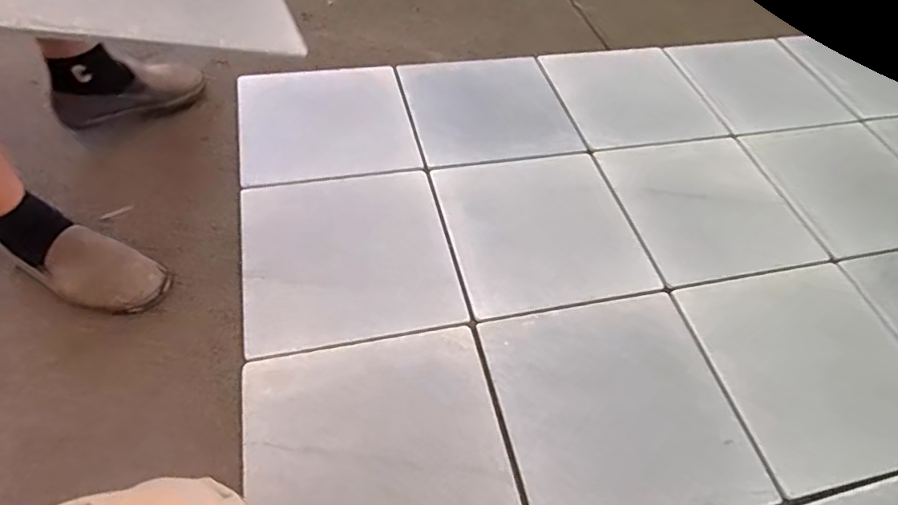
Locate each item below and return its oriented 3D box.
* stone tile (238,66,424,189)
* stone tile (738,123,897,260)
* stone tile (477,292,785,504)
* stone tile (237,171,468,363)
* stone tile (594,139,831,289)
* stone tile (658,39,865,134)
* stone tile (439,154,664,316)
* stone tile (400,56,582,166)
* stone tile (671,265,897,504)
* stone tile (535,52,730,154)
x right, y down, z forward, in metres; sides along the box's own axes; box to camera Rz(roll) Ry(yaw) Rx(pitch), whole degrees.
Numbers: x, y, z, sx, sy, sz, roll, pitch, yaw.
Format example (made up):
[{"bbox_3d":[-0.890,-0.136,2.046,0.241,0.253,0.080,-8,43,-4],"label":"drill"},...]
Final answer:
[{"bbox_3d":[-0.228,-0.251,0.997,0.300,0.011,0.317,-9,53,-11],"label":"stone tile"},{"bbox_3d":[0.746,-0.127,1.011,0.272,0.025,0.305,-12,54,-2],"label":"stone tile"},{"bbox_3d":[0.223,0.205,0.705,0.300,0.018,0.310,-8,53,-11],"label":"stone tile"},{"bbox_3d":[-0.149,-0.004,0.813,0.302,0.011,0.303,-9,53,-11],"label":"stone tile"},{"bbox_3d":[0.458,-0.082,0.956,0.302,0.024,0.304,-9,53,-11],"label":"stone tile"},{"bbox_3d":[0.687,-0.378,1.196,0.289,0.010,0.302,-7,52,-10],"label":"stone tile"},{"bbox_3d":[0.151,-0.045,0.885,0.300,0.012,0.307,-9,53,-11],"label":"stone tile"},{"bbox_3d":[0.074,-0.288,1.050,0.297,0.026,0.282,-9,53,-11],"label":"stone tile"},{"bbox_3d":[0.517,0.158,0.763,0.294,0.013,0.301,-9,53,-11],"label":"stone tile"},{"bbox_3d":[0.379,-0.337,1.137,0.323,0.018,0.310,-9,53,-12],"label":"stone tile"}]

